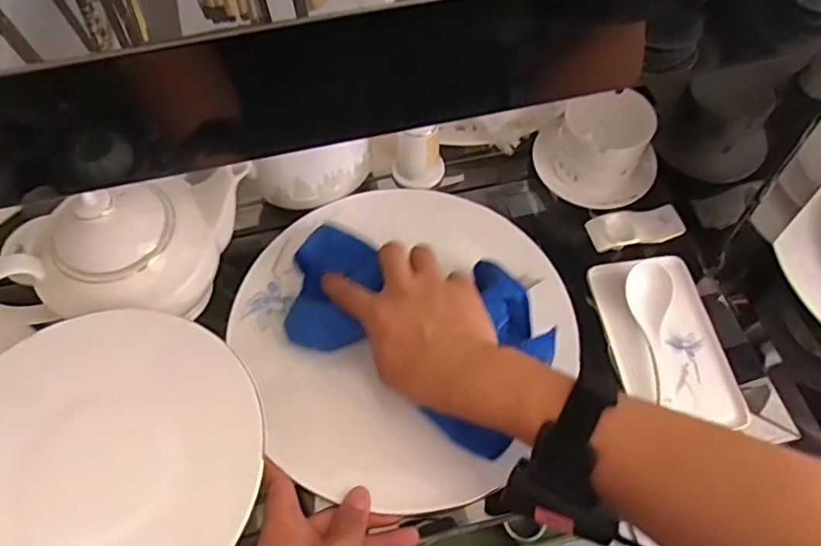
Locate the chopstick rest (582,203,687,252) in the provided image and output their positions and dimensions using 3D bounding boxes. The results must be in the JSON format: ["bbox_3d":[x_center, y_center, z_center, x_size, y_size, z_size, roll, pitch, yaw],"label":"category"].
[{"bbox_3d":[0.200,-0.041,0.525,0.084,0.011,0.032,-13,62,-6],"label":"chopstick rest"}]

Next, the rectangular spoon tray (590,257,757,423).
[{"bbox_3d":[0.204,0.052,0.474,0.087,0.020,0.139,-9,61,-4],"label":"rectangular spoon tray"}]

